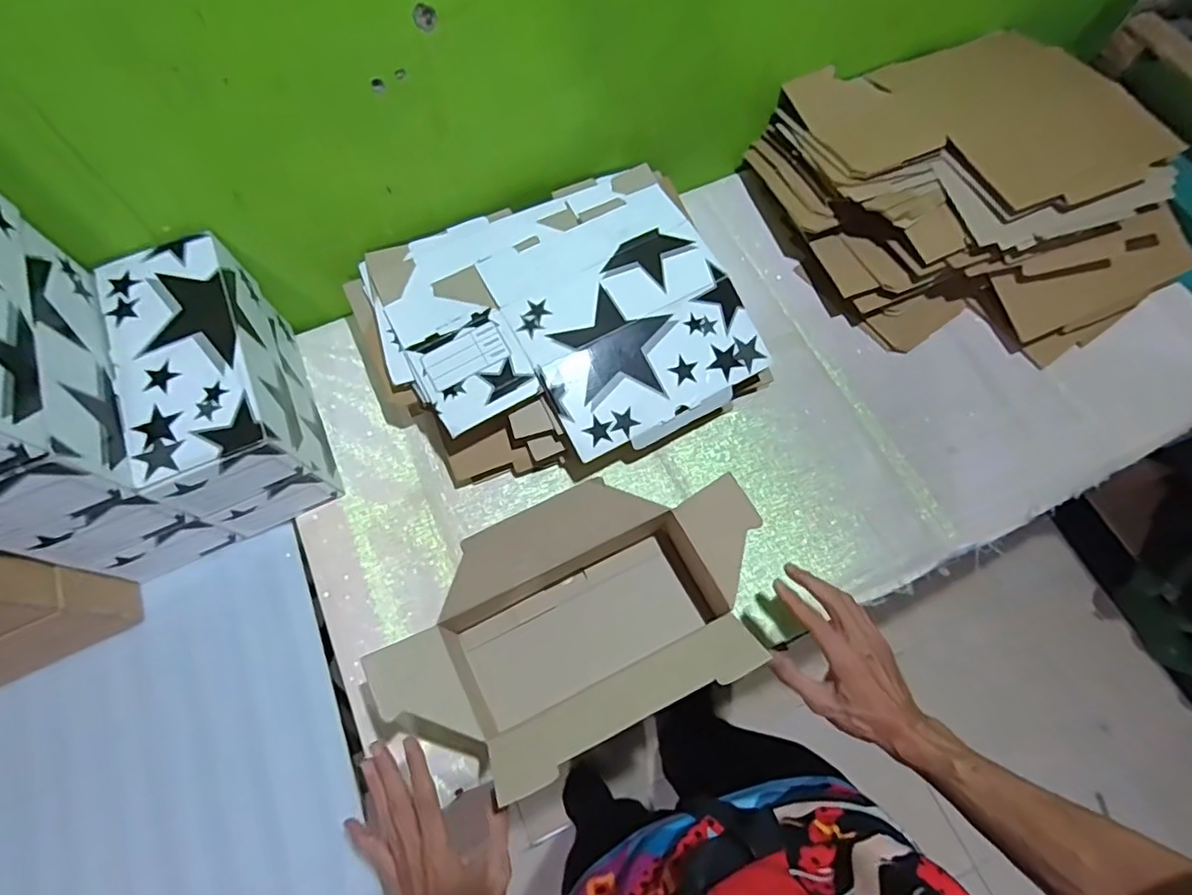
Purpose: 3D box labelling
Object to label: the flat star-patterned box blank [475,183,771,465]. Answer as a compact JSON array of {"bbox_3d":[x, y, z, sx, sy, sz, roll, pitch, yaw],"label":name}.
[{"bbox_3d":[0.037,-0.155,0.705,0.256,0.024,0.283,-27,81,-10],"label":"flat star-patterned box blank"}]

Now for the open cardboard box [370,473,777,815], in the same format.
[{"bbox_3d":[-0.020,0.172,0.624,0.384,0.163,0.234,-24,72,-9],"label":"open cardboard box"}]

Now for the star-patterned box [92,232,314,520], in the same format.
[{"bbox_3d":[-0.411,-0.079,0.628,0.124,0.098,0.271,-22,70,-9],"label":"star-patterned box"}]

